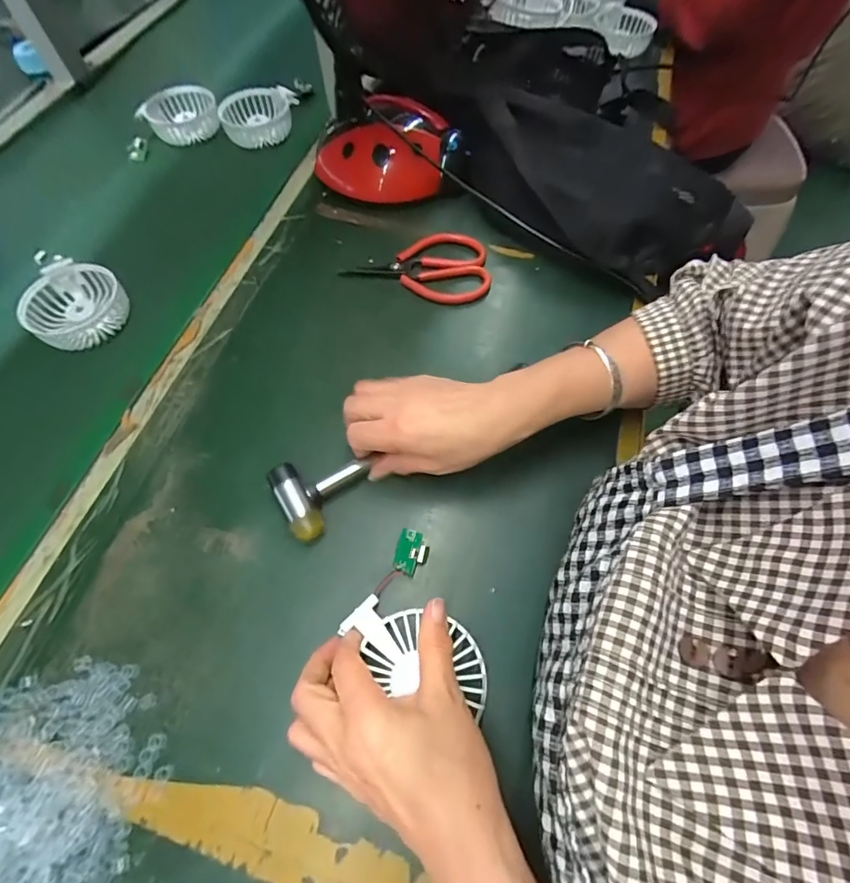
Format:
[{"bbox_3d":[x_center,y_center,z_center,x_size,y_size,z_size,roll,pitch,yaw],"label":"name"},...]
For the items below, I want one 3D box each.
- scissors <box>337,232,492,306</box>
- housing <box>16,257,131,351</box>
[{"bbox_3d":[-0.005,-0.186,0.469,0.147,0.020,0.086,8,63,4],"label":"scissors"},{"bbox_3d":[-0.348,-0.136,0.443,0.093,0.026,0.087,0,63,0],"label":"housing"}]

